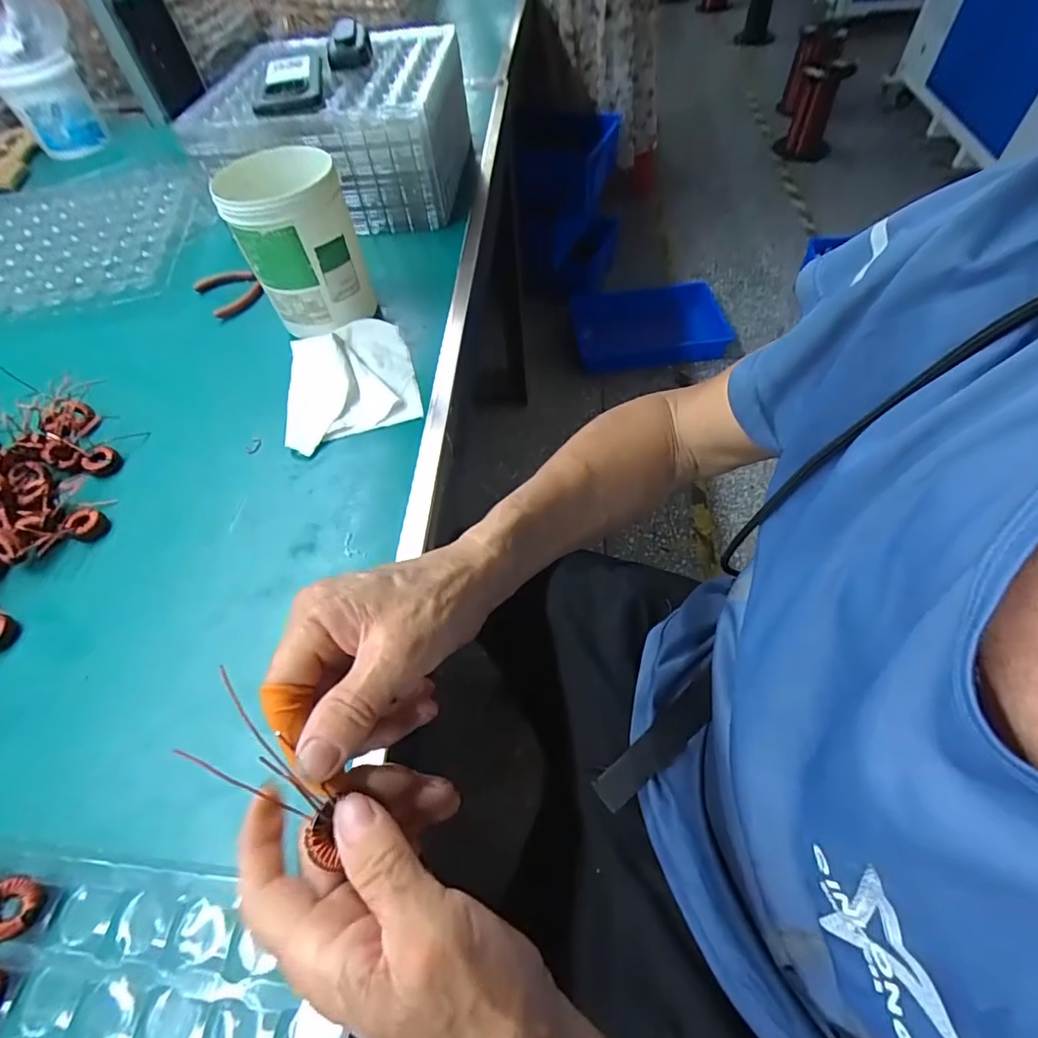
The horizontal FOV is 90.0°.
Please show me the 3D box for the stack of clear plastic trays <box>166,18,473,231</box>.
[{"bbox_3d":[-0.225,-0.523,0.677,0.294,0.126,0.273,0,56,5],"label":"stack of clear plastic trays"}]

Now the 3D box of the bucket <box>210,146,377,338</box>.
[{"bbox_3d":[-0.209,-0.260,0.503,0.101,0.133,0.093,-1,58,2],"label":"bucket"}]

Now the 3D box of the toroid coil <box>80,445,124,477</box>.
[{"bbox_3d":[-0.373,-0.052,0.463,0.031,0.009,0.028,29,63,22],"label":"toroid coil"}]

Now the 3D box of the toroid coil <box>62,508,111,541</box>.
[{"bbox_3d":[-0.355,0.004,0.426,0.026,0.012,0.026,-2,56,3],"label":"toroid coil"}]

